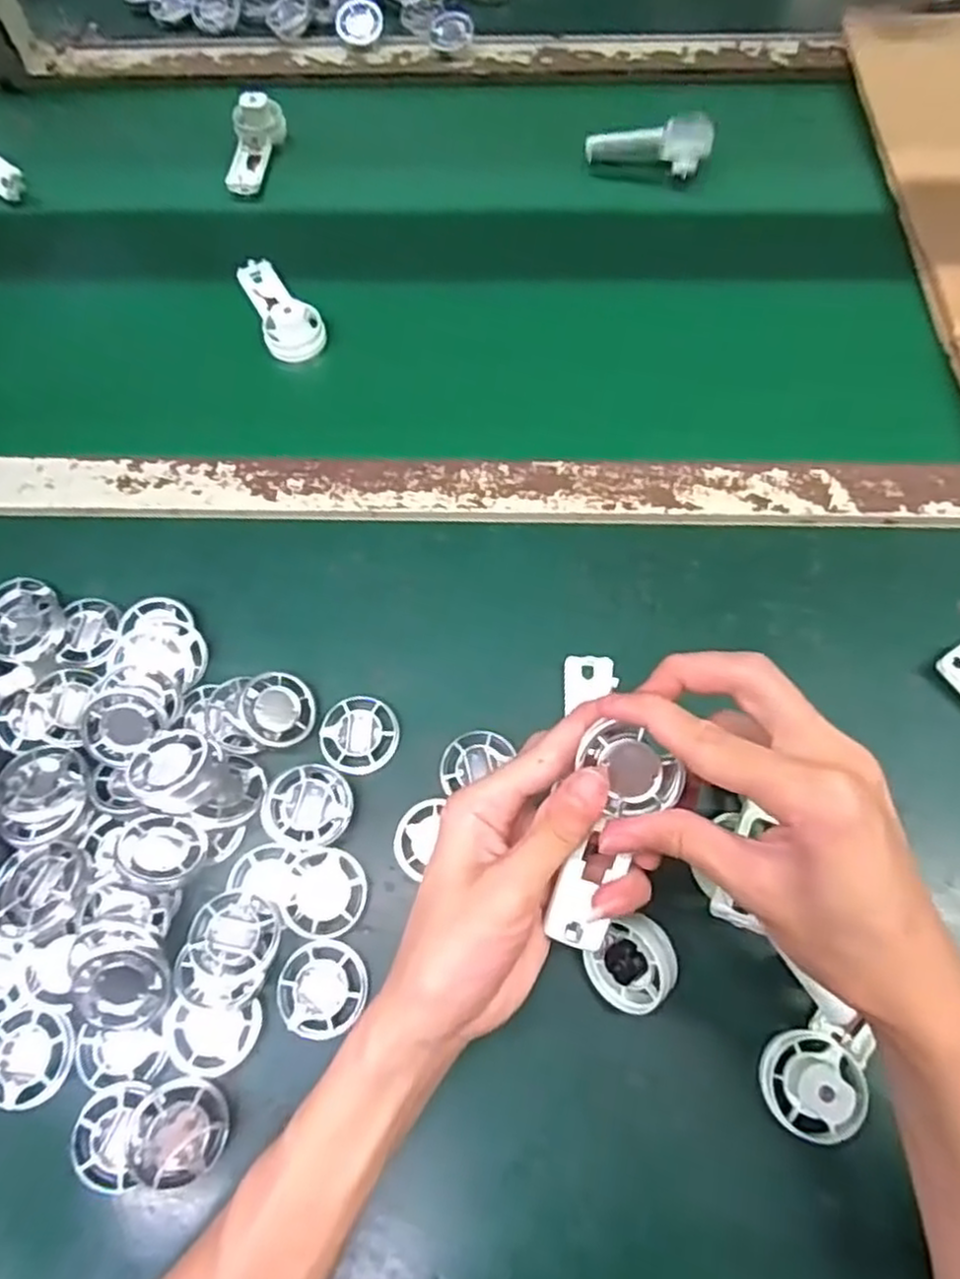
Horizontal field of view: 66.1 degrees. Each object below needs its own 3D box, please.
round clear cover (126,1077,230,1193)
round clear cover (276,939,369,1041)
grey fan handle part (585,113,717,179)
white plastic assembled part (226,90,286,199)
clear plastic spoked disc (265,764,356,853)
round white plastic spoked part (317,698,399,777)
[{"bbox_3d":[-0.124,0.203,0.304,0.037,0.006,0.038,8,70,-23],"label":"round clear cover"},{"bbox_3d":[-0.071,0.158,0.333,0.038,0.005,0.040,-1,68,2],"label":"round clear cover"},{"bbox_3d":[0.129,-0.375,0.568,0.092,0.042,0.026,7,68,5],"label":"grey fan handle part"},{"bbox_3d":[-0.179,-0.394,0.581,0.038,0.027,0.089,-1,68,2],"label":"white plastic assembled part"},{"bbox_3d":[-0.083,0.081,0.358,0.040,0.013,0.039,-1,68,2],"label":"clear plastic spoked disc"},{"bbox_3d":[-0.061,0.050,0.380,0.039,0.010,0.038,-1,68,2],"label":"round white plastic spoked part"}]

